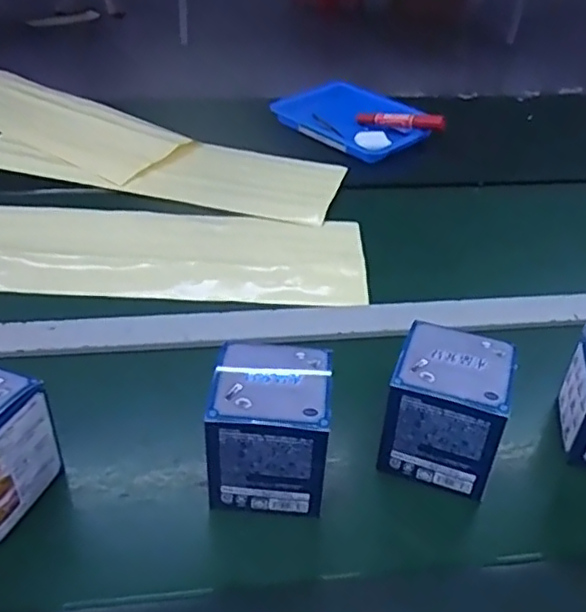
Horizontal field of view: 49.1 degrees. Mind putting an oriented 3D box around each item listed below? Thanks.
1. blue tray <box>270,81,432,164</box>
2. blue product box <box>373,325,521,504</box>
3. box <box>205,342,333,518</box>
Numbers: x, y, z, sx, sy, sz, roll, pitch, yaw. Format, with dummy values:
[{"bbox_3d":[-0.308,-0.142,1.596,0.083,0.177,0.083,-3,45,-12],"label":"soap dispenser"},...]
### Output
[{"bbox_3d":[0.090,-0.303,1.018,0.158,0.033,0.257,-24,43,-31],"label":"blue tray"},{"bbox_3d":[0.116,0.077,0.487,0.082,0.094,0.075,13,37,15],"label":"blue product box"},{"bbox_3d":[-0.016,0.088,0.463,0.082,0.096,0.076,3,36,2],"label":"box"}]

